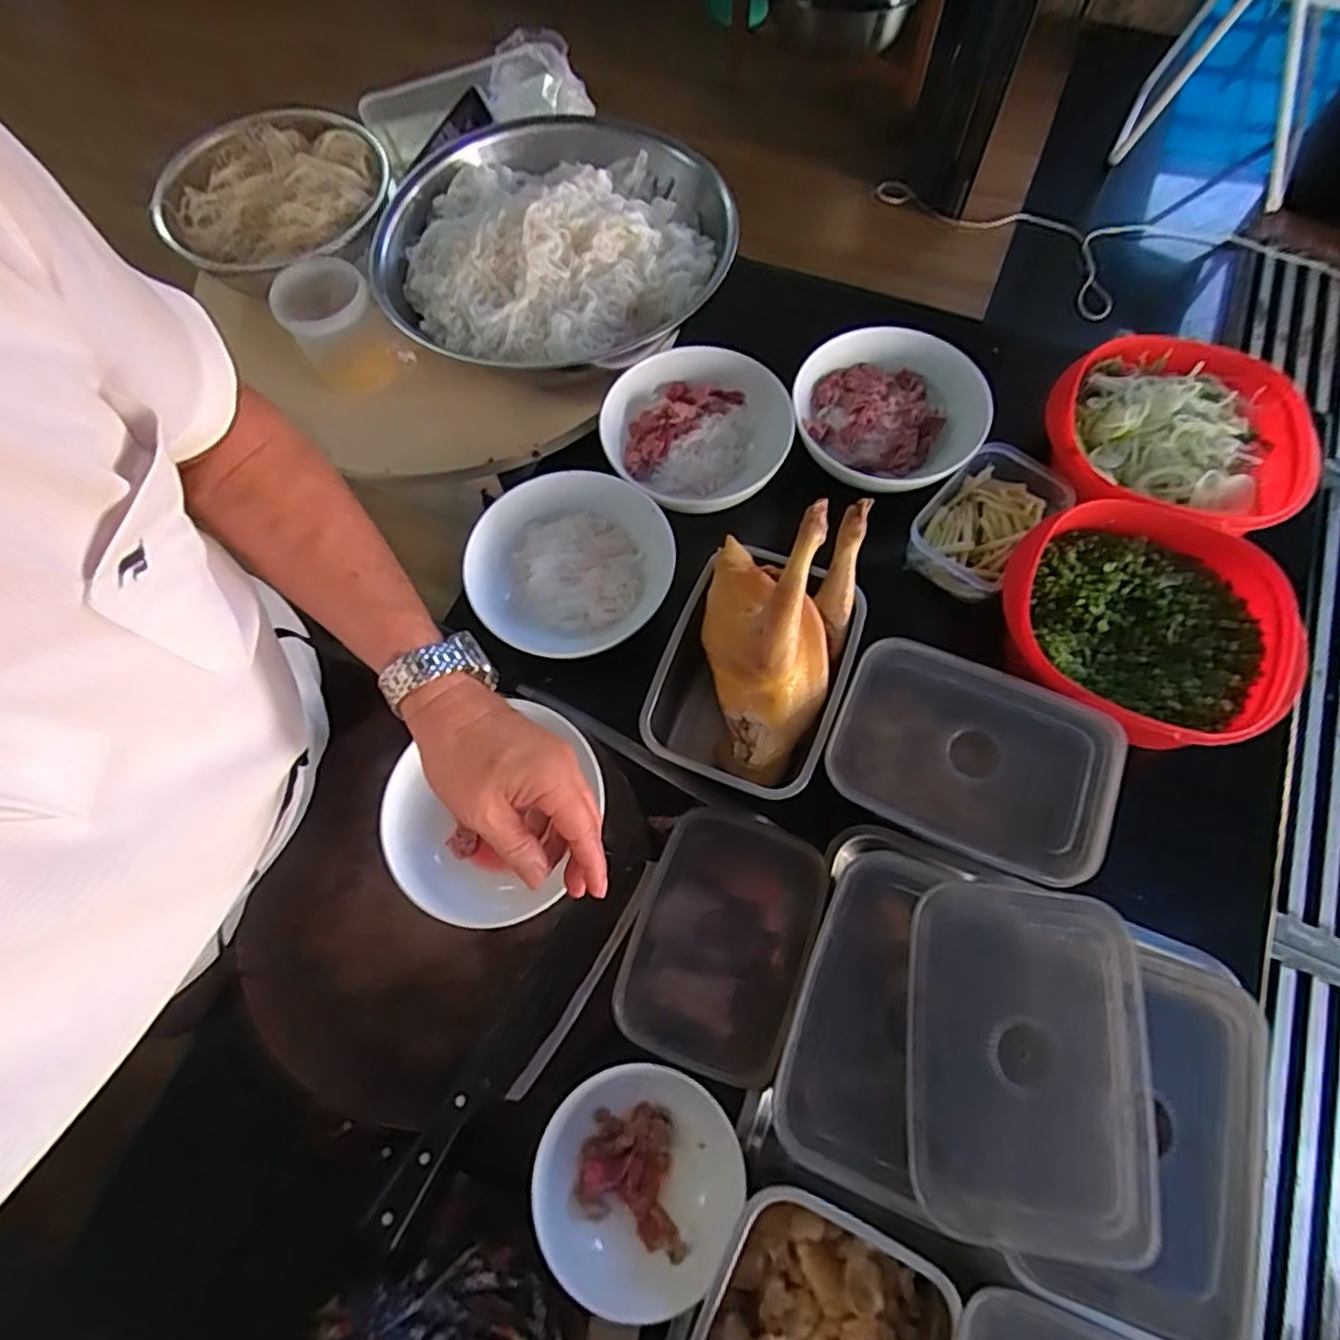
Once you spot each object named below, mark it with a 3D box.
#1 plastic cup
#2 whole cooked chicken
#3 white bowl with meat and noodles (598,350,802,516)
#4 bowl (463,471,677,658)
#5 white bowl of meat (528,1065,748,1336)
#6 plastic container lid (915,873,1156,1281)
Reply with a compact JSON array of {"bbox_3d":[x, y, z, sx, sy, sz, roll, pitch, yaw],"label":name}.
[{"bbox_3d":[-0.359,-0.372,0.746,0.092,0.105,0.101,-1,68,2],"label":"plastic cup"},{"bbox_3d":[0.093,-0.038,0.579,0.129,0.157,0.211,6,69,5],"label":"whole cooked chicken"},{"bbox_3d":[0.021,-0.248,0.748,0.196,0.085,0.186,-1,68,2],"label":"white bowl with meat and noodles"},{"bbox_3d":[-0.098,-0.101,0.692,0.200,0.065,0.189,-26,70,-8],"label":"bowl"},{"bbox_3d":[-0.020,0.371,0.501,0.149,0.049,0.143,-1,68,2],"label":"white bowl of meat"},{"bbox_3d":[0.242,0.260,0.459,0.150,0.020,0.210,6,69,5],"label":"plastic container lid"}]

